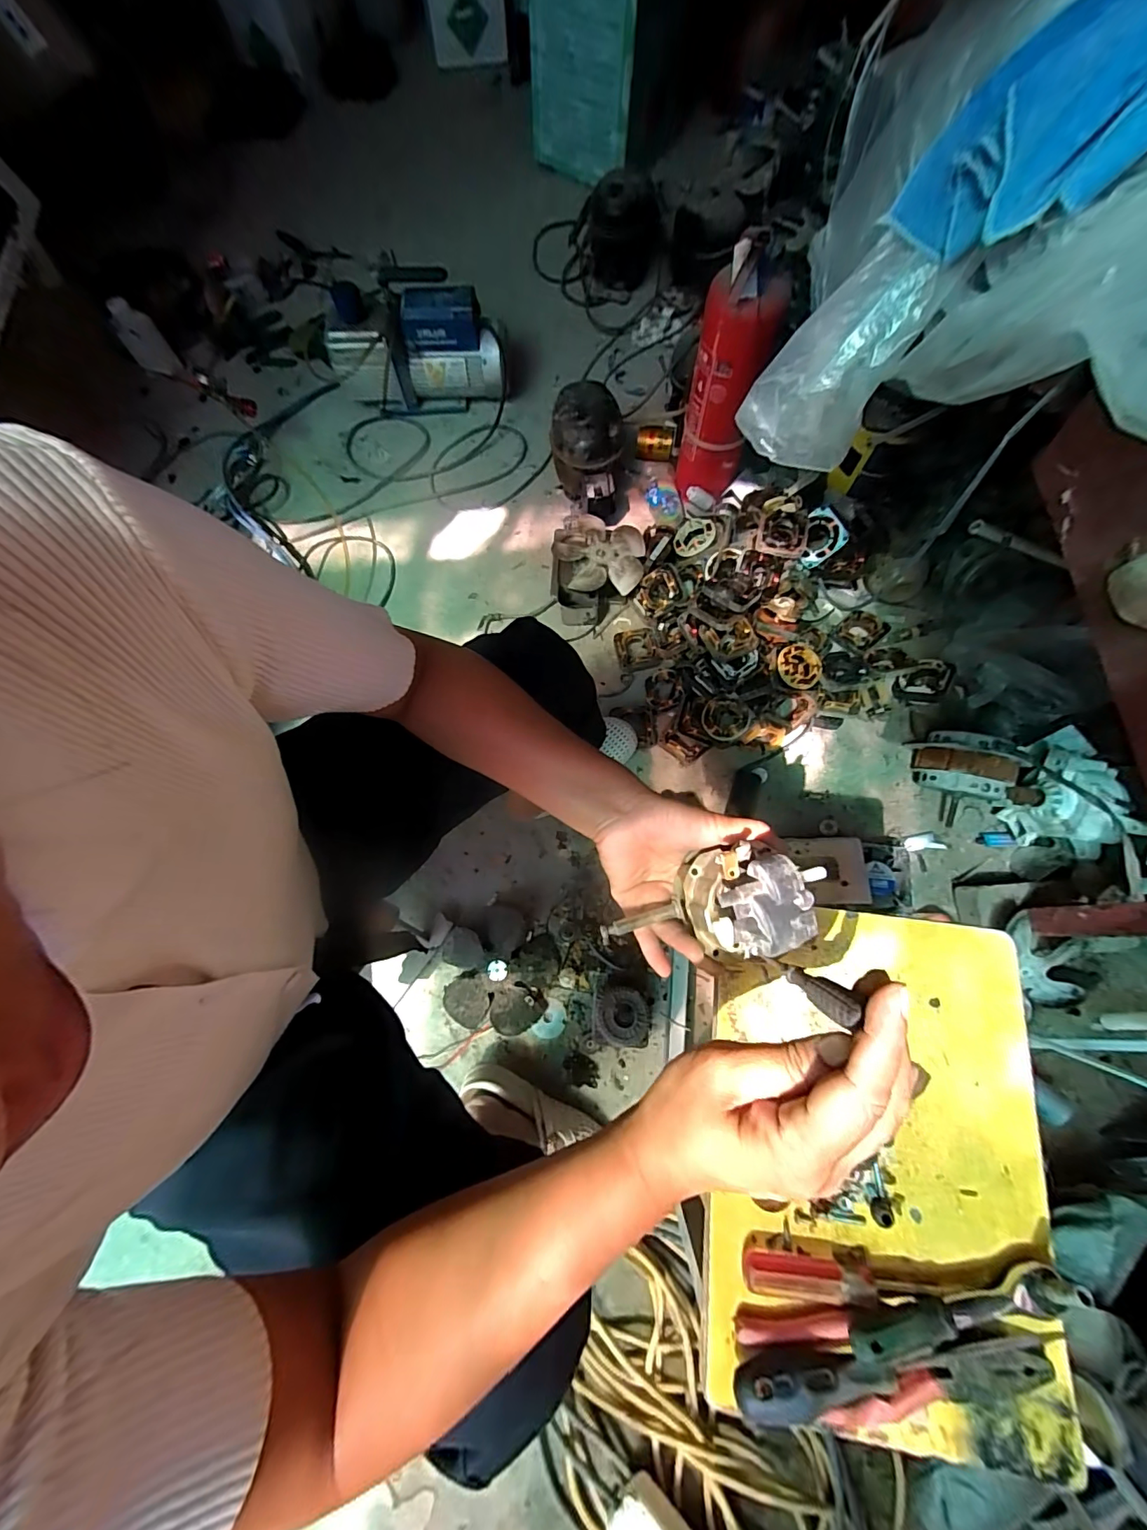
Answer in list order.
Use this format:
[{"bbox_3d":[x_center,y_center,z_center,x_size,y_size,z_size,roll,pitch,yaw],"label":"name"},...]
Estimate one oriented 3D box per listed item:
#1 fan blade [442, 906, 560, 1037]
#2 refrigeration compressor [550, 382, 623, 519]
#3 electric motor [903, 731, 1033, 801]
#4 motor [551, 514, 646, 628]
[{"bbox_3d":[-0.126,0.341,0.797,0.183,0.032,0.180,0,73,1],"label":"fan blade"},{"bbox_3d":[0.028,-0.645,1.023,0.144,0.174,0.208,1,73,2],"label":"refrigeration compressor"},{"bbox_3d":[0.645,0.011,0.824,0.126,0.138,0.091,34,76,11],"label":"electric motor"},{"bbox_3d":[0.048,-0.410,0.994,0.181,0.077,0.238,1,73,2],"label":"motor"}]

